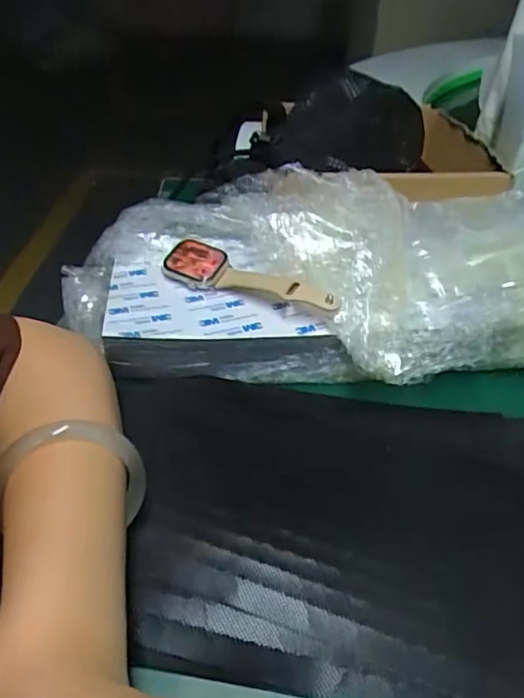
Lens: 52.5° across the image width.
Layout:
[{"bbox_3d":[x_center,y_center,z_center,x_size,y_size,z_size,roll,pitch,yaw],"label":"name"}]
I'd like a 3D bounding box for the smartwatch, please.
[{"bbox_3d":[-0.008,-0.049,0.360,0.125,0.017,0.031,15,40,15],"label":"smartwatch"}]

